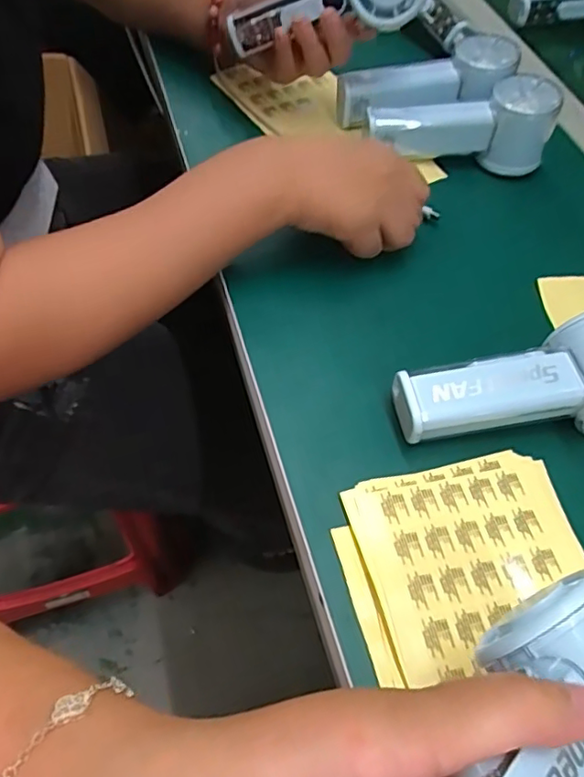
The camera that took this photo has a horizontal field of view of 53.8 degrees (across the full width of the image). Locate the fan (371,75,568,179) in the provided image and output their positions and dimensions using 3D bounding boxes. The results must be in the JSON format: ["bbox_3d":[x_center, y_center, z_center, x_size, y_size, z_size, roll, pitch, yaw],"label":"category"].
[{"bbox_3d":[0.135,-0.218,0.469,0.149,0.063,0.050,2,57,-4],"label":"fan"}]

